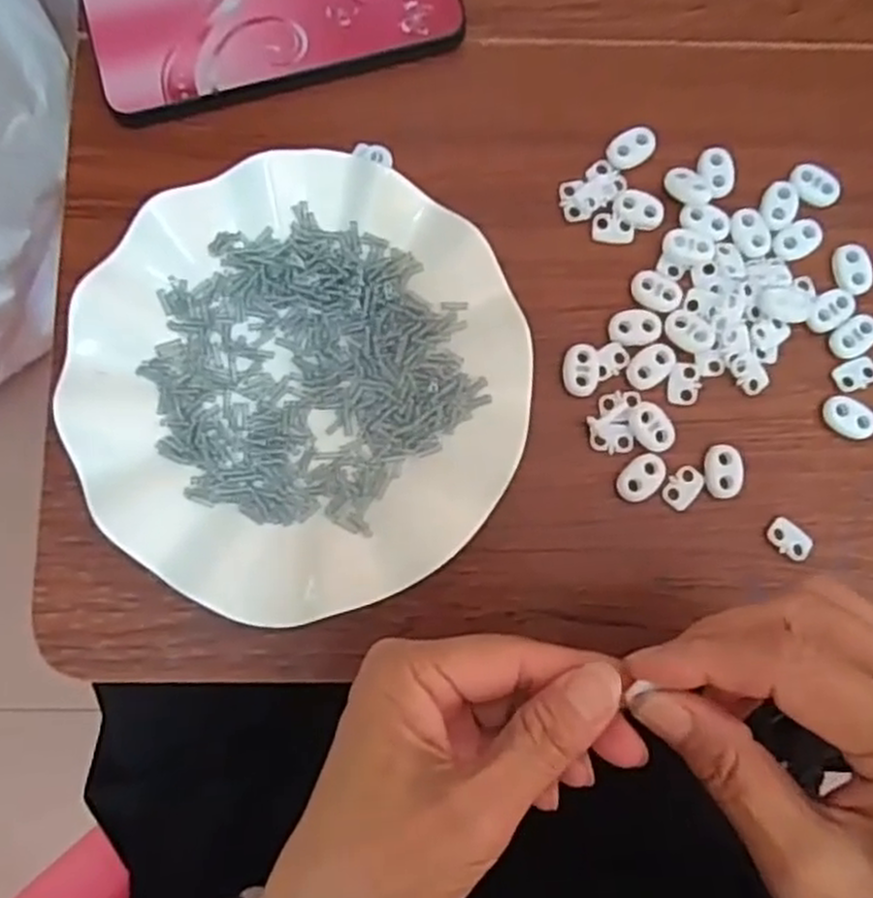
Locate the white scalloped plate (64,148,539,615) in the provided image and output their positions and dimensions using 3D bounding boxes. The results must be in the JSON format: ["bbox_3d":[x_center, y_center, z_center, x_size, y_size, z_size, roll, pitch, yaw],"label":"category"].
[{"bbox_3d":[-0.055,-0.028,0.323,0.178,0.029,0.180,0,83,-1],"label":"white scalloped plate"}]

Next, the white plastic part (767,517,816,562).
[{"bbox_3d":[0.150,0.039,0.329,0.020,0.004,0.013,36,84,4],"label":"white plastic part"}]

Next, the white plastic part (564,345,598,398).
[{"bbox_3d":[0.062,-0.034,0.336,0.014,0.004,0.022,2,83,-1],"label":"white plastic part"}]

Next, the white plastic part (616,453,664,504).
[{"bbox_3d":[0.087,0.012,0.331,0.015,0.004,0.023,41,84,4],"label":"white plastic part"}]

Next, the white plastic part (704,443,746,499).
[{"bbox_3d":[0.123,0.009,0.332,0.016,0.005,0.023,-7,83,-2],"label":"white plastic part"}]

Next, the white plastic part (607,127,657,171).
[{"bbox_3d":[0.088,-0.136,0.350,0.023,0.004,0.016,-36,85,-5],"label":"white plastic part"}]

